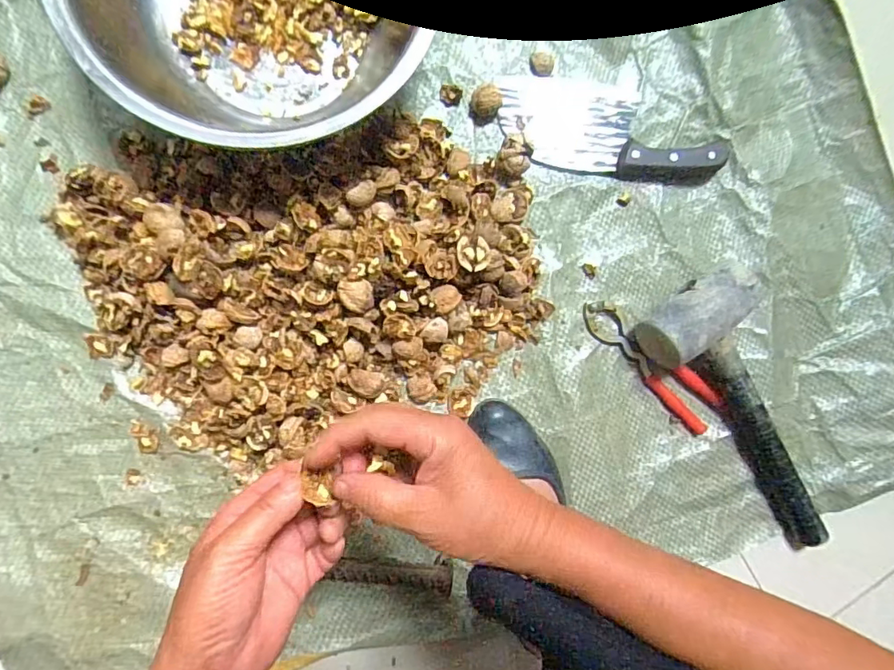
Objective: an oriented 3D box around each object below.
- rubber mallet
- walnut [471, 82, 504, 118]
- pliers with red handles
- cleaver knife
[{"bbox_3d":[0.312,0.079,0.499,0.116,0.064,0.302,-36,92,-6],"label":"rubber mallet"},{"bbox_3d":[0.039,-0.232,0.506,0.029,0.024,0.027,0,88,-6],"label":"walnut"},{"bbox_3d":[0.211,0.027,0.514,0.176,0.015,0.045,44,84,-3],"label":"pliers with red handles"},{"bbox_3d":[0.171,-0.214,0.519,0.231,0.024,0.094,9,87,-5],"label":"cleaver knife"}]

